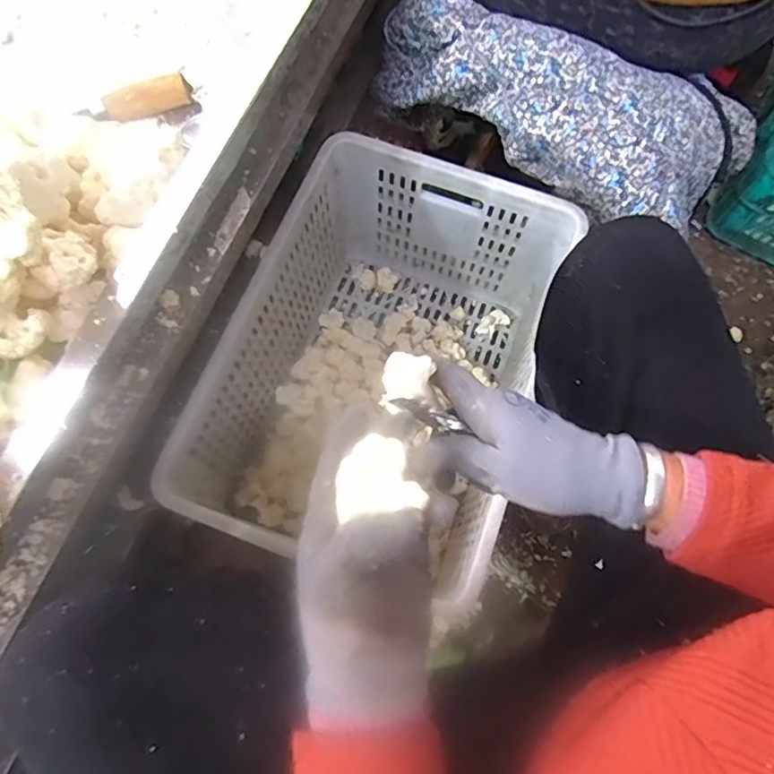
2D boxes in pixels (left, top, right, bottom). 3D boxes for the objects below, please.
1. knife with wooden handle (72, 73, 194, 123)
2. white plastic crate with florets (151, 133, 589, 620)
[{"bbox_3d":[-0.264,-0.299,0.576,0.113,0.028,0.024,-22,72,-8],"label":"knife with wooden handle"},{"bbox_3d":[-0.005,-0.015,0.740,0.348,0.274,0.501,20,71,6],"label":"white plastic crate with florets"}]

